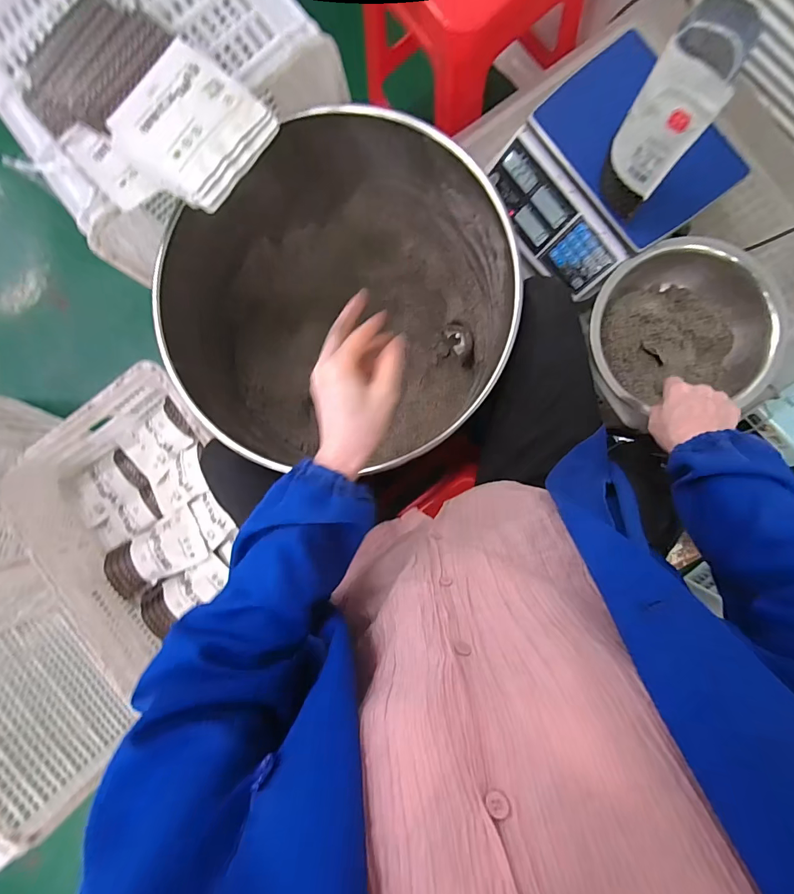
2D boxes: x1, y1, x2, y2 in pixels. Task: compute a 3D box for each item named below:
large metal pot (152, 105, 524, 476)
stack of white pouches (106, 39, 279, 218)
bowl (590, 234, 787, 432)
[{"bbox_3d":[-0.059,-0.257,0.749,0.499,0.362,0.530,0,90,5],"label":"large metal pot"},{"bbox_3d":[-0.254,-0.391,0.498,0.174,0.029,0.149,39,93,4],"label":"stack of white pouches"},{"bbox_3d":[0.432,-0.174,0.644,0.262,0.101,0.246,0,90,5],"label":"bowl"}]

